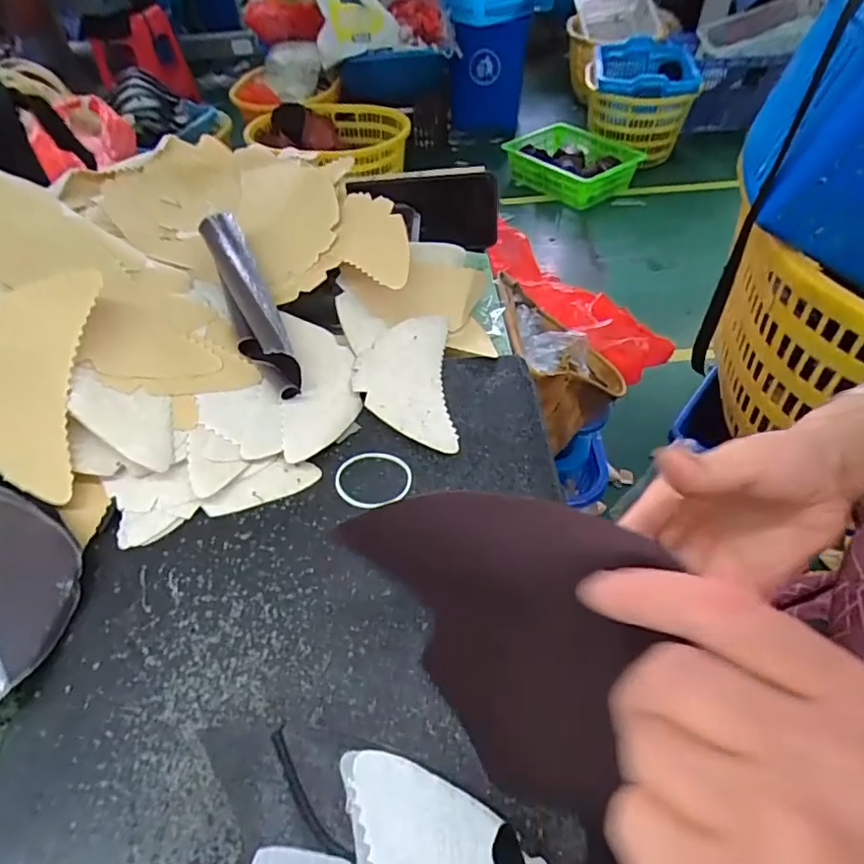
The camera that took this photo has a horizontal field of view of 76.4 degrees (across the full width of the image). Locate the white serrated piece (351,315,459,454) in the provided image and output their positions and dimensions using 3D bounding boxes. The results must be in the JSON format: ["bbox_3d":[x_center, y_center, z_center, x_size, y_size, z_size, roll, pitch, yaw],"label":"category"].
[{"bbox_3d":[-0.022,-0.046,0.432,0.075,0.015,0.150,-2,48,-1],"label":"white serrated piece"}]

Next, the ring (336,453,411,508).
[{"bbox_3d":[-0.039,0.031,0.368,0.050,0.004,0.045,-7,48,-6],"label":"ring"}]

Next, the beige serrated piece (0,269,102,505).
[{"bbox_3d":[-0.264,-0.035,0.344,0.081,0.009,0.143,6,86,-13],"label":"beige serrated piece"}]

